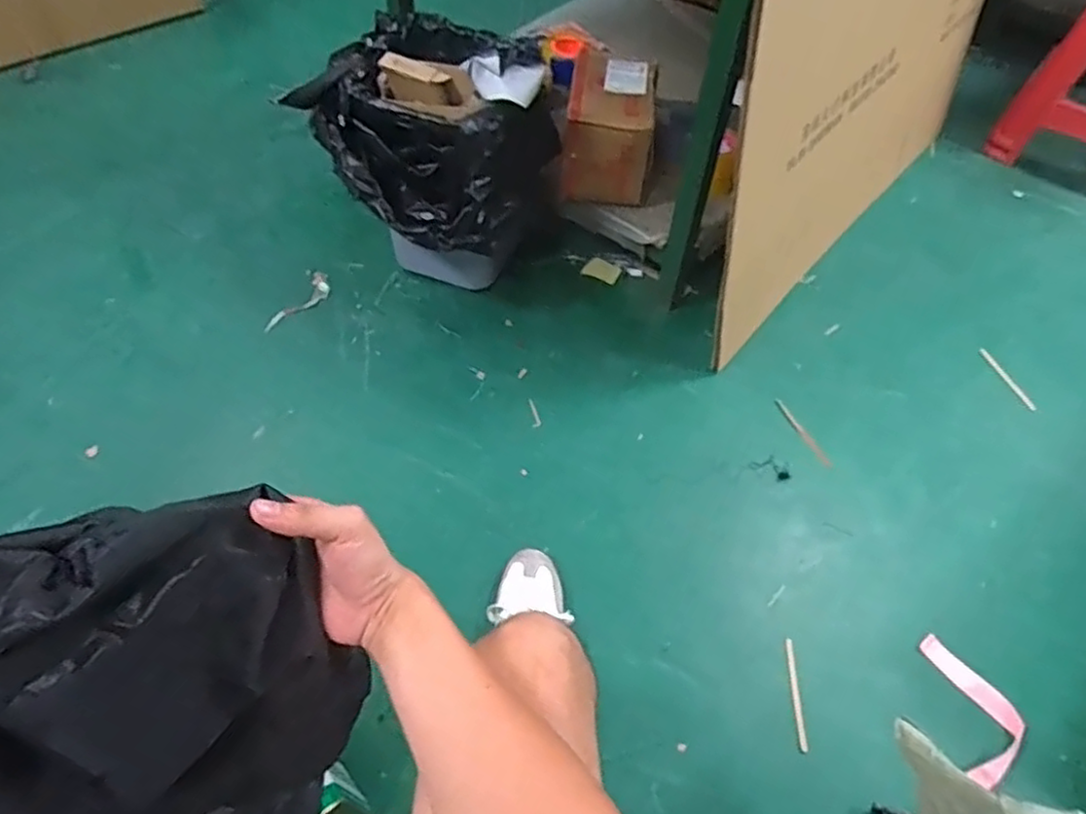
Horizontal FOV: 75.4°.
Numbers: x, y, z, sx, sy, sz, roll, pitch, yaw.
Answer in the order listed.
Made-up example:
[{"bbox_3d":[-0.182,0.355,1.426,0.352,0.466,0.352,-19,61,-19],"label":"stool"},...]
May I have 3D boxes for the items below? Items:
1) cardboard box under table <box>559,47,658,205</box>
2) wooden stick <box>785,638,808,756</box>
[{"bbox_3d":[0.122,-0.528,1.332,0.160,0.157,0.238,6,54,2],"label":"cardboard box under table"},{"bbox_3d":[0.352,0.398,0.976,0.011,0.006,0.147,3,54,0],"label":"wooden stick"}]

